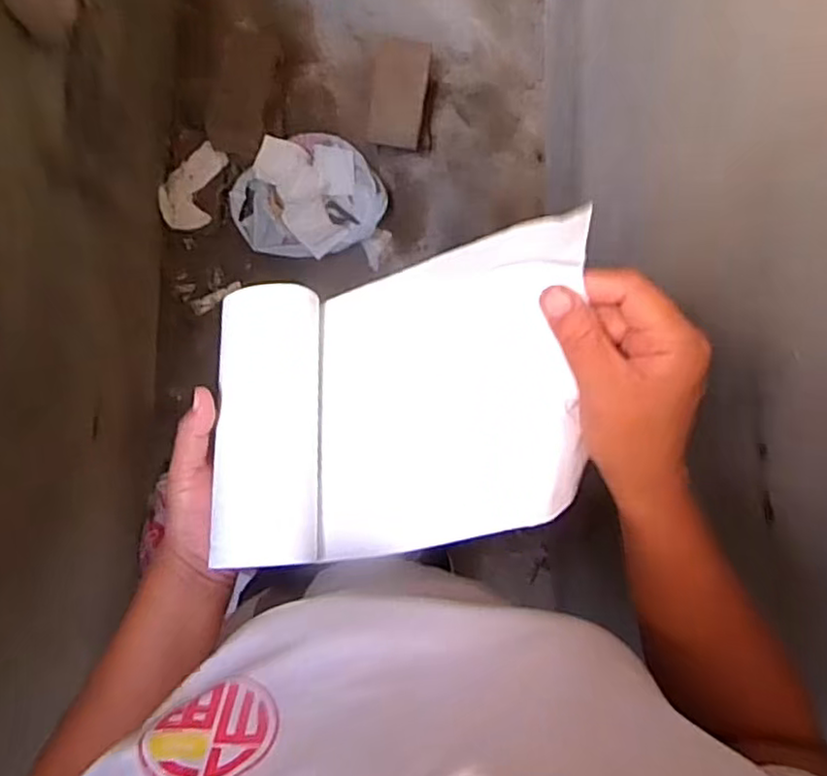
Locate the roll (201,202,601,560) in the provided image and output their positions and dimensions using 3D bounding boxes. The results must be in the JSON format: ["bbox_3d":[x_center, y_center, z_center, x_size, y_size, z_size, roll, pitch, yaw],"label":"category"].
[{"bbox_3d":[-0.021,0.010,0.404,0.221,0.167,0.188,-5,84,-3],"label":"roll"}]

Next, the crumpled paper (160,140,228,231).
[{"bbox_3d":[-0.509,-0.467,1.518,0.122,0.039,0.211,13,83,-1],"label":"crumpled paper"}]

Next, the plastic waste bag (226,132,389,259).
[{"bbox_3d":[-0.247,-0.429,1.510,0.325,0.110,0.295,-34,86,-6],"label":"plastic waste bag"}]

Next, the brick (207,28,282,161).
[{"bbox_3d":[-0.376,-0.655,1.441,0.121,0.063,0.274,16,103,-1],"label":"brick"}]

